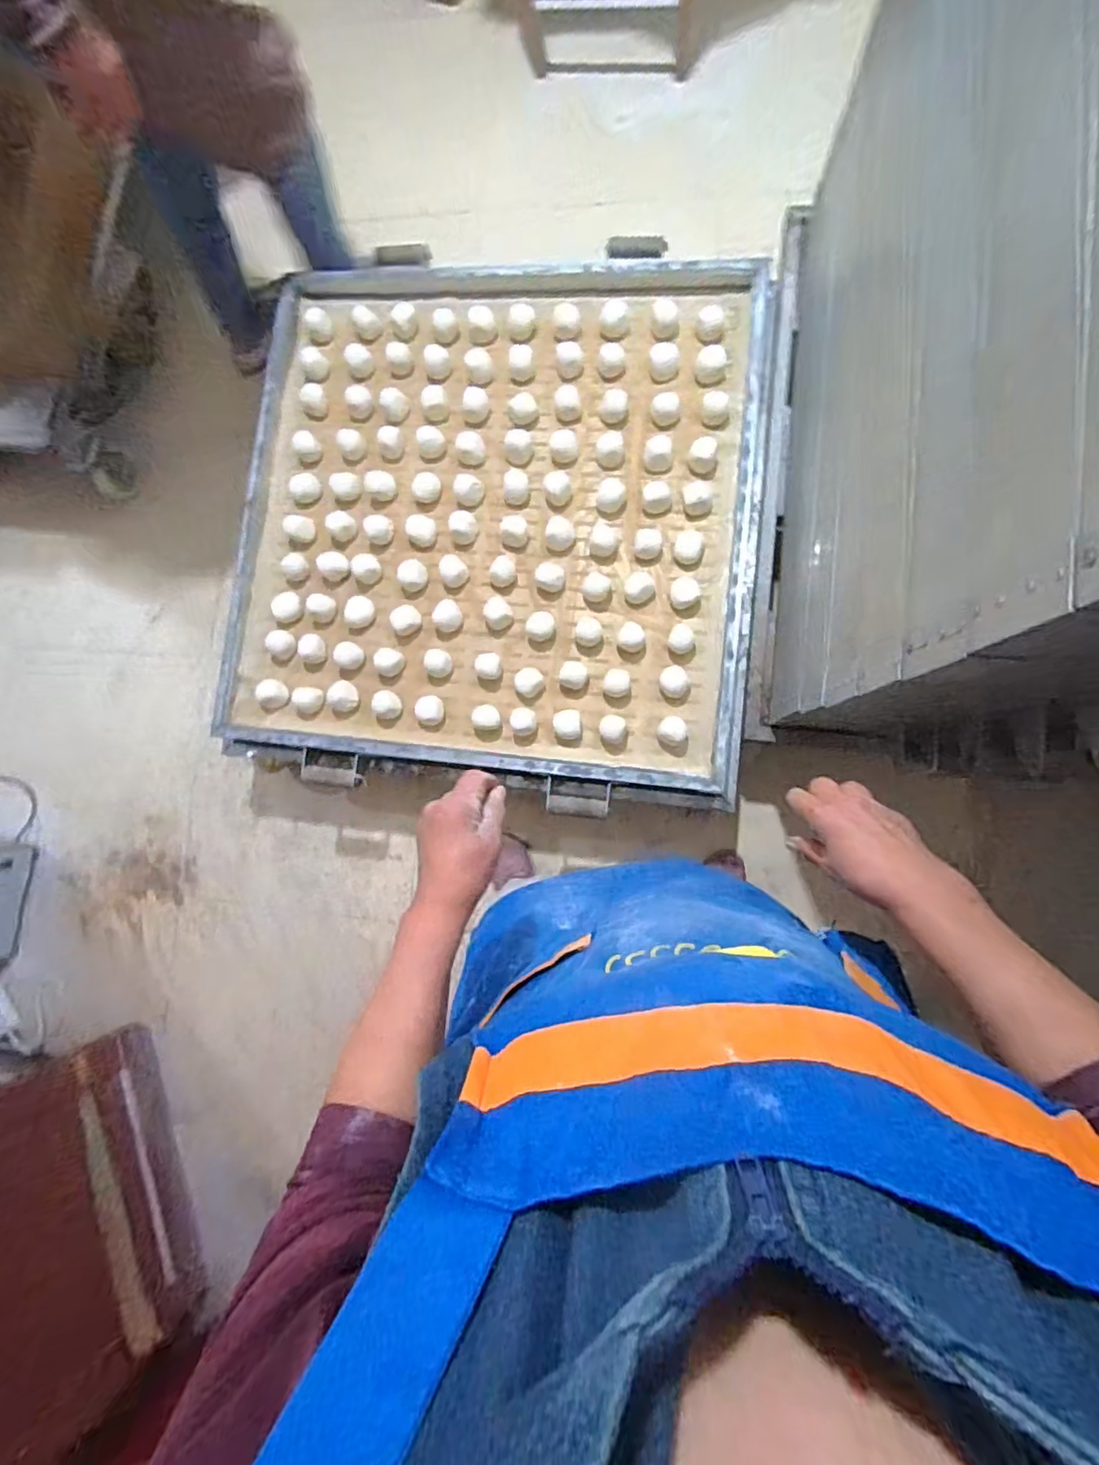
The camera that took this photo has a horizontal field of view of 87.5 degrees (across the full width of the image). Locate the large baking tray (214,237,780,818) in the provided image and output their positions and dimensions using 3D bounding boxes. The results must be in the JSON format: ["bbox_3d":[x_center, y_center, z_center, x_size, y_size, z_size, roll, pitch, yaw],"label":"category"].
[{"bbox_3d":[-0.104,-0.356,1.007,0.883,0.089,0.896,6,86,9],"label":"large baking tray"}]

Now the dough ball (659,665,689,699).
[{"bbox_3d":[0.204,-0.082,0.945,0.045,0.031,0.053,-24,82,5],"label":"dough ball"}]

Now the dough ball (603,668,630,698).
[{"bbox_3d":[0.111,-0.082,0.954,0.044,0.037,0.041,-1,85,8],"label":"dough ball"}]

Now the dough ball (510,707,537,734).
[{"bbox_3d":[-0.042,-0.017,0.959,0.040,0.040,0.042,-1,85,8],"label":"dough ball"}]

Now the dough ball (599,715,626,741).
[{"bbox_3d":[0.105,-0.007,0.953,0.043,0.028,0.041,-1,85,8],"label":"dough ball"}]

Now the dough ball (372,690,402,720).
[{"bbox_3d":[-0.280,-0.047,0.981,0.046,0.031,0.043,-1,85,8],"label":"dough ball"}]

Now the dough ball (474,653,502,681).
[{"bbox_3d":[-0.104,-0.111,0.974,0.042,0.038,0.040,-1,85,8],"label":"dough ball"}]

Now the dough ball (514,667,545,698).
[{"bbox_3d":[-0.032,-0.084,0.966,0.047,0.040,0.044,-1,85,8],"label":"dough ball"}]

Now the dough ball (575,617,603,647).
[{"bbox_3d":[0.068,-0.166,0.965,0.046,0.035,0.044,-1,85,8],"label":"dough ball"}]

